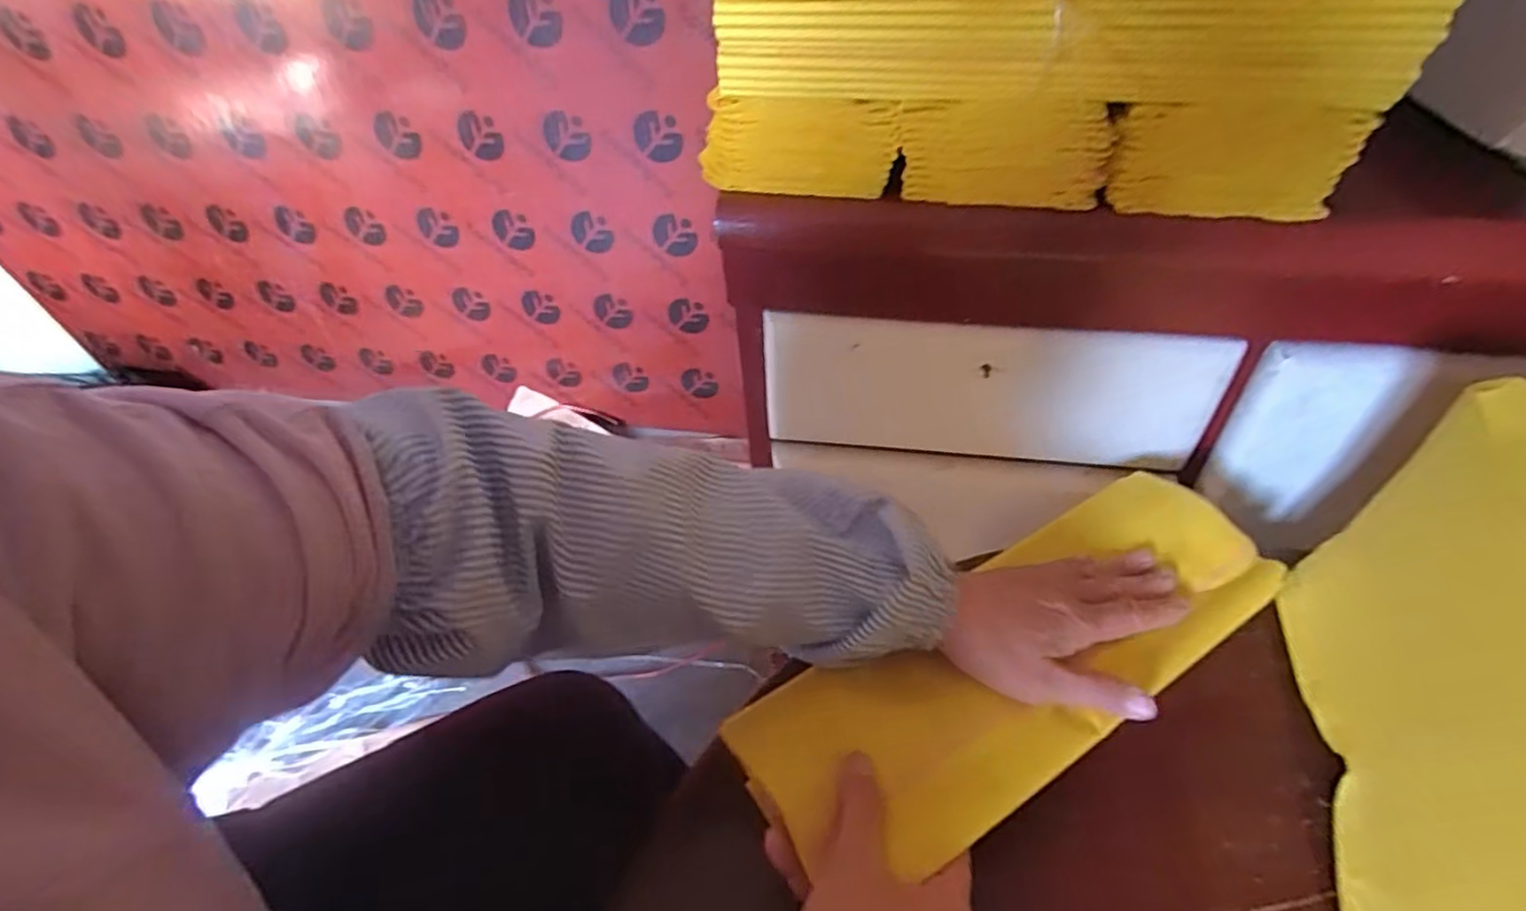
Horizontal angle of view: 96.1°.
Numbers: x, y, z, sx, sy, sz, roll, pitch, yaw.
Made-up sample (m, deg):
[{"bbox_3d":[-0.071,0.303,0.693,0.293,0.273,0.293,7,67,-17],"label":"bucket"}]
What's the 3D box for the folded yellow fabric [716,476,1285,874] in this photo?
[{"bbox_3d":[0.155,0.112,0.404,0.354,0.028,0.123,-21,45,-23],"label":"folded yellow fabric"}]

